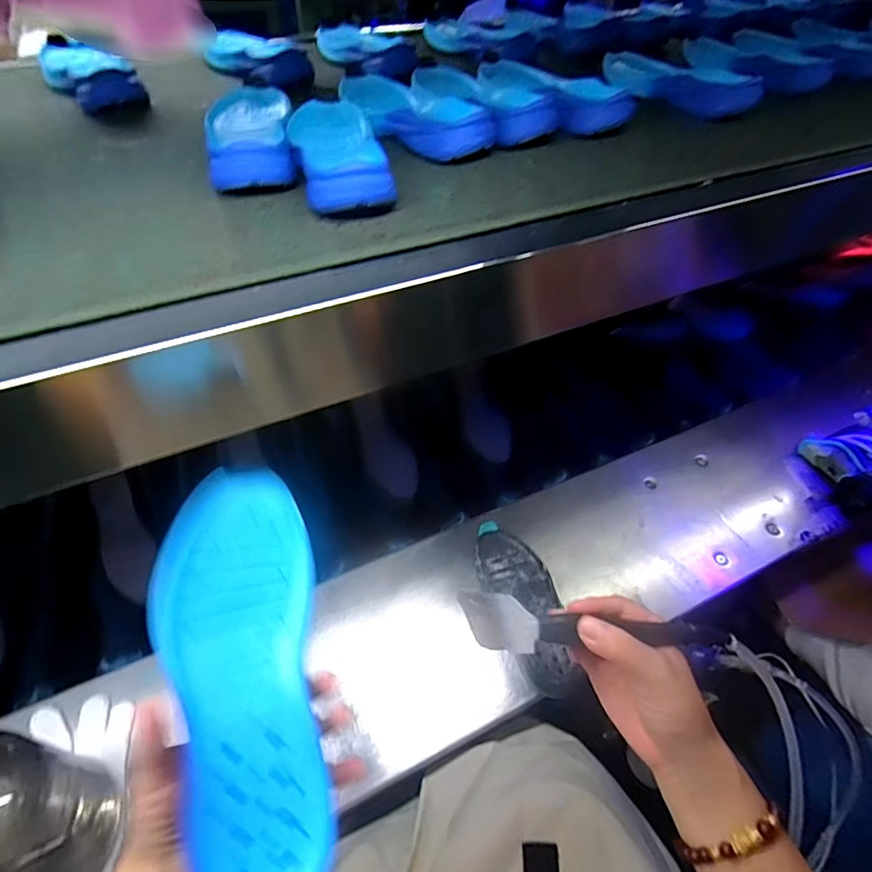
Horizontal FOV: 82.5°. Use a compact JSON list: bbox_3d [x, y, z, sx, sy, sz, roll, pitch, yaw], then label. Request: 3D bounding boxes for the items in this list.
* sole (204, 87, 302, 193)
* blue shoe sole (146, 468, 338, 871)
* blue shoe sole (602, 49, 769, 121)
[{"bbox_3d":[-0.195,-0.324,0.522,0.087,0.039,0.260,-9,51,-12],"label":"sole"},{"bbox_3d":[-0.115,0.141,0.302,0.088,0.030,0.239,-10,68,-13],"label":"blue shoe sole"},{"bbox_3d":[0.309,-0.481,0.670,0.077,0.045,0.249,-22,55,-22],"label":"blue shoe sole"}]

